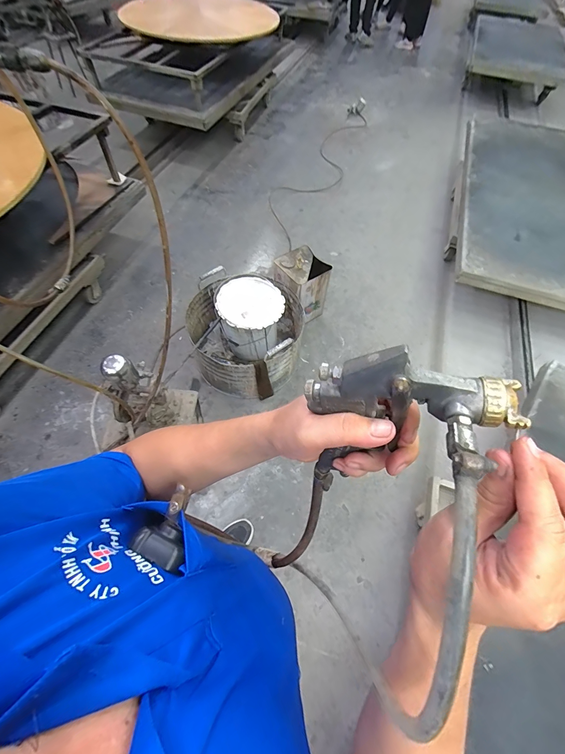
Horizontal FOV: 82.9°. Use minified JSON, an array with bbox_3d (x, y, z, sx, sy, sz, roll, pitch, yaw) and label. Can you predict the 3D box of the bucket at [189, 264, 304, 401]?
[{"bbox_3d":[-0.198,-0.237,1.638,0.567,0.417,0.523,0,57,-3],"label":"bucket"}]

